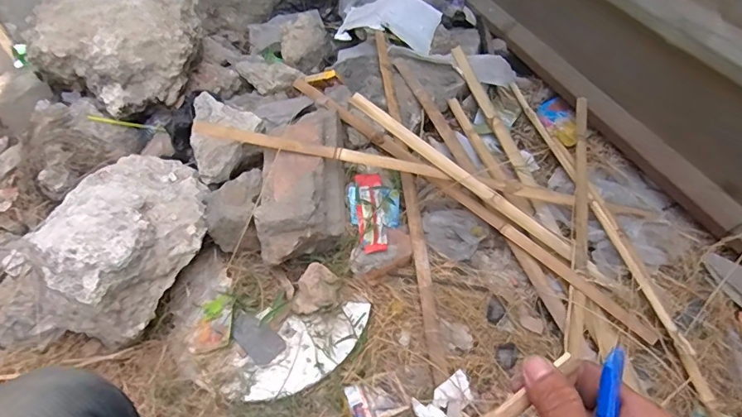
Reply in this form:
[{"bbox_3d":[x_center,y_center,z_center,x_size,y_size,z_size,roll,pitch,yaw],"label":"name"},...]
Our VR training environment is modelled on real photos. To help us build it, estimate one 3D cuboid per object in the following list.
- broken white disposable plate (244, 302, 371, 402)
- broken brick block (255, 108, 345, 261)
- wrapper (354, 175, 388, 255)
[{"bbox_3d":[-0.109,0.247,0.862,0.228,0.031,0.128,-15,51,-6],"label":"broken white disposable plate"},{"bbox_3d":[-0.135,-0.050,0.977,0.149,0.126,0.335,-3,51,3],"label":"broken brick block"},{"bbox_3d":[-0.001,0.011,1.000,0.054,0.031,0.209,-6,51,1],"label":"wrapper"}]

